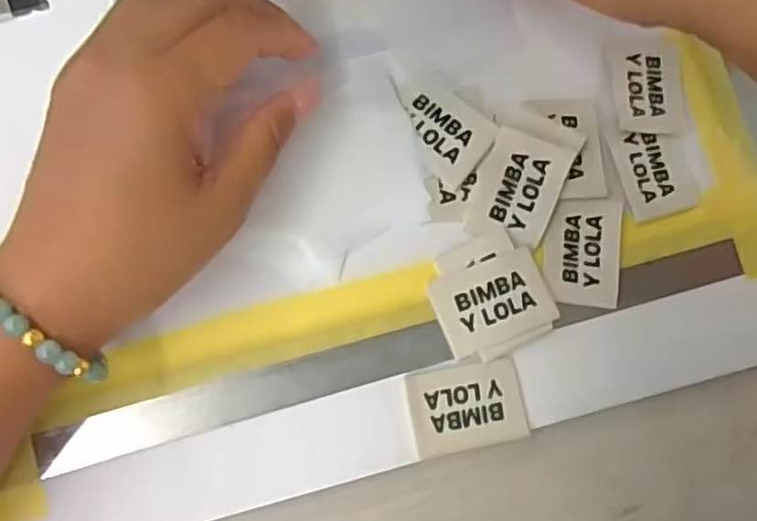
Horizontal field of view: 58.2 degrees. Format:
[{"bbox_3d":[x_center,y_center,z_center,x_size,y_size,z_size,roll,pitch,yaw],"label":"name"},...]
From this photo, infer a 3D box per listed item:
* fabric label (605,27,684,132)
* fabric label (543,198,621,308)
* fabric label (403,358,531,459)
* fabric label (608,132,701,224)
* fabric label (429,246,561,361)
[{"bbox_3d":[0.125,-0.084,0.318,0.034,0.004,0.050,1,78,-8],"label":"fabric label"},{"bbox_3d":[0.090,-0.004,0.299,0.034,0.004,0.047,6,79,-5],"label":"fabric label"},{"bbox_3d":[0.037,0.061,0.283,0.048,0.004,0.034,-9,84,-10],"label":"fabric label"},{"bbox_3d":[0.126,-0.040,0.310,0.035,0.005,0.040,-13,82,-9],"label":"fabric label"},{"bbox_3d":[0.050,0.018,0.289,0.048,0.004,0.034,-20,83,-10],"label":"fabric label"}]

